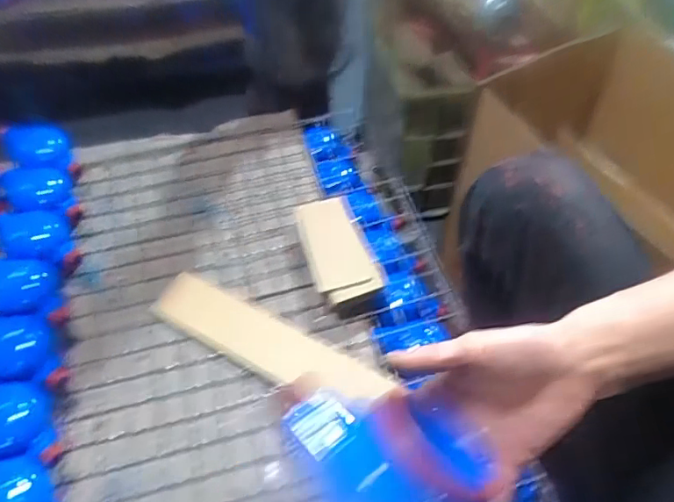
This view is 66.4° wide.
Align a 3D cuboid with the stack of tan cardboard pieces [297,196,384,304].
[{"bbox_3d":[0.002,0.002,0.727,0.089,0.043,0.166,-12,57,-7],"label":"stack of tan cardboard pieces"}]

